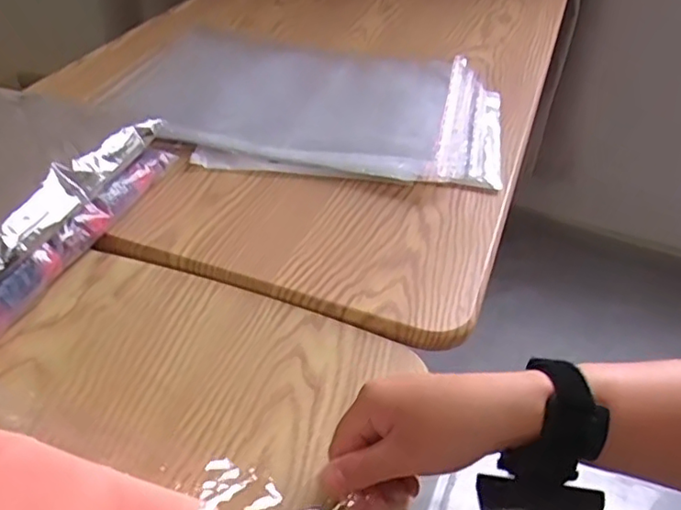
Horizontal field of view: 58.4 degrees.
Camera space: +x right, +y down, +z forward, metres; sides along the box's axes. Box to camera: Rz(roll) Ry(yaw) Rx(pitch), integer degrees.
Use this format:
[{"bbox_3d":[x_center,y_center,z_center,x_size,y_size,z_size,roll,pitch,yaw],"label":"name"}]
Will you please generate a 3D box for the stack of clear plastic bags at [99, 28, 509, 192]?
[{"bbox_3d":[-0.037,-0.190,0.730,0.441,0.032,0.294,7,41,7],"label":"stack of clear plastic bags"}]

